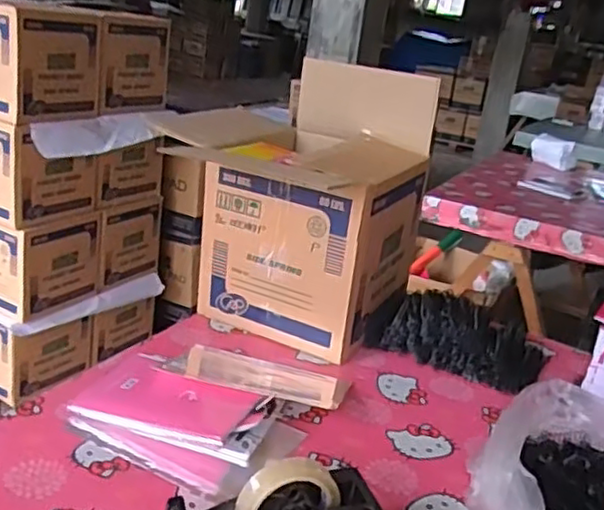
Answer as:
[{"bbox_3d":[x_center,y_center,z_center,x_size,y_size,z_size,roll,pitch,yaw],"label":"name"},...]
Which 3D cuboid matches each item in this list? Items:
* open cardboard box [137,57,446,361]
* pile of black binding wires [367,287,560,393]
[{"bbox_3d":[-0.016,-0.100,1.197,0.411,0.420,0.366,16,22,24],"label":"open cardboard box"},{"bbox_3d":[0.268,0.126,1.121,0.282,0.080,0.173,15,21,20],"label":"pile of black binding wires"}]

